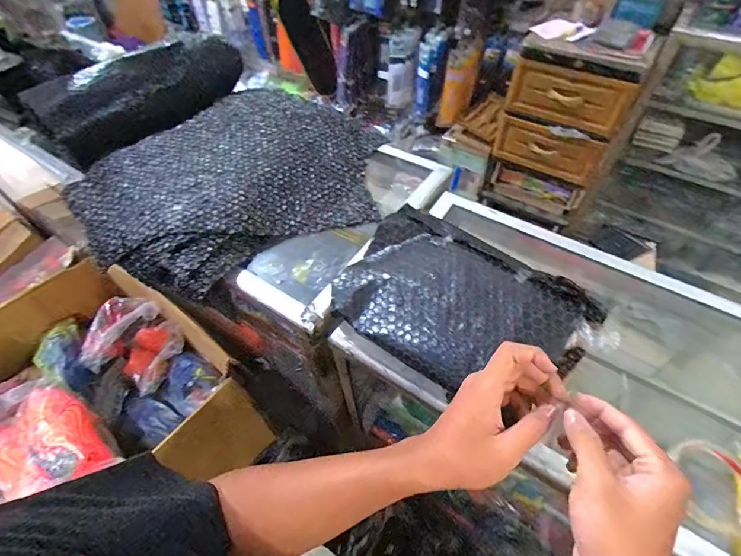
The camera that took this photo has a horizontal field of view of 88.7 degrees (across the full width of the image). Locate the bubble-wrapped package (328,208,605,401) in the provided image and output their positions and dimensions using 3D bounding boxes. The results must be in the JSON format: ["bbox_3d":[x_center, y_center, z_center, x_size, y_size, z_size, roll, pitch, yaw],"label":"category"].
[{"bbox_3d":[0.093,0.025,0.498,0.198,0.035,0.299,-46,53,-13],"label":"bubble-wrapped package"}]

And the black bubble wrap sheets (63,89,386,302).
[{"bbox_3d":[-0.222,-0.193,0.704,0.423,0.068,0.518,29,58,22],"label":"black bubble wrap sheets"}]

